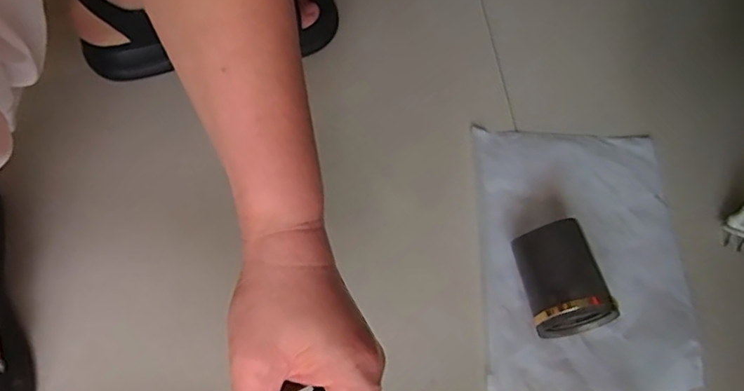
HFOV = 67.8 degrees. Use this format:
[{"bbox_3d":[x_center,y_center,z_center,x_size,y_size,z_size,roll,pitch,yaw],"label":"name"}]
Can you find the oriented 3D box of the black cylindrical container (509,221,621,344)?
[{"bbox_3d":[0.155,0.067,0.460,0.057,0.055,0.087,-9,63,-7],"label":"black cylindrical container"}]

